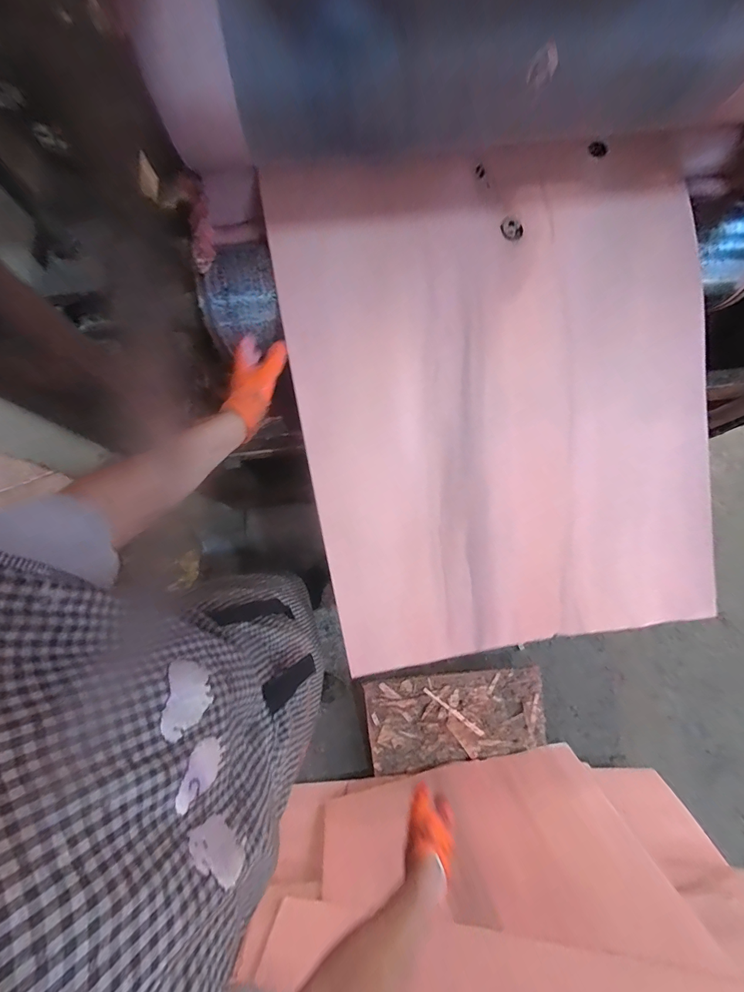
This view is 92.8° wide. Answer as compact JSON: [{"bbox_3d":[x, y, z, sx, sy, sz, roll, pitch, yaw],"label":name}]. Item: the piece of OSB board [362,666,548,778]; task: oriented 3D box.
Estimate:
[{"bbox_3d":[0.286,0.764,1.210,0.596,0.026,0.306,-6,90,1],"label":"piece of OSB board"}]

